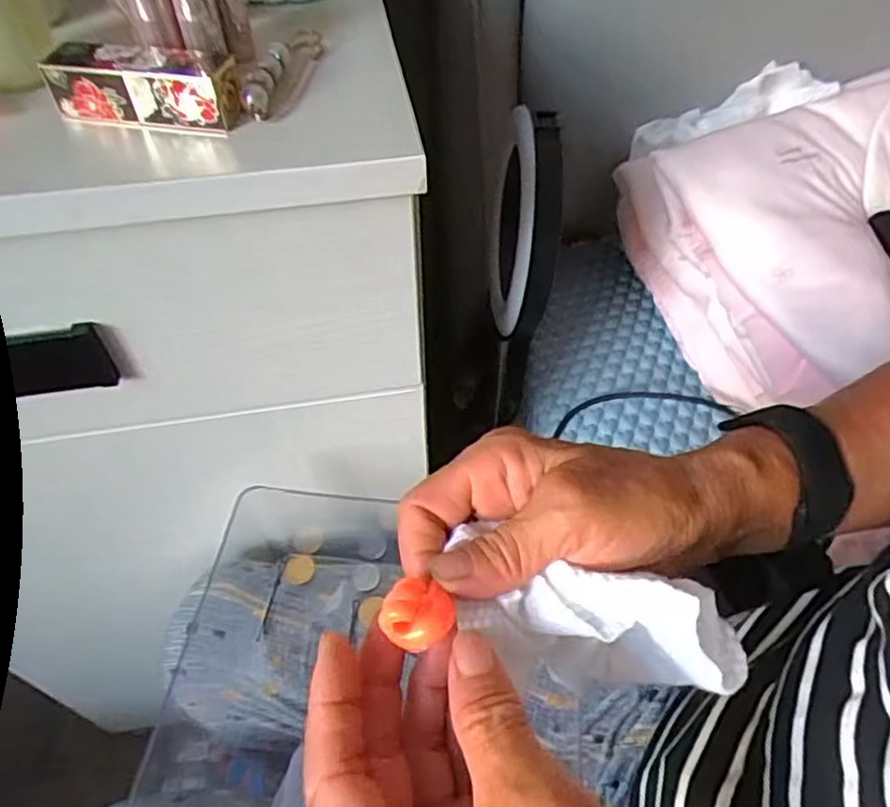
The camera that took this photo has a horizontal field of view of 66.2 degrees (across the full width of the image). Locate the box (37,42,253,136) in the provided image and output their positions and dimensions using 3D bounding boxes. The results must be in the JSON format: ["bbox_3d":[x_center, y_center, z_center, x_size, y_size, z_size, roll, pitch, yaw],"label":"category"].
[{"bbox_3d":[-0.124,-0.130,0.281,0.077,0.024,0.023,4,52,3],"label":"box"}]

